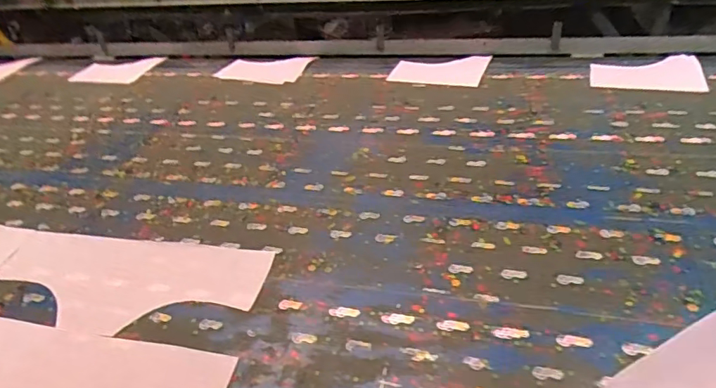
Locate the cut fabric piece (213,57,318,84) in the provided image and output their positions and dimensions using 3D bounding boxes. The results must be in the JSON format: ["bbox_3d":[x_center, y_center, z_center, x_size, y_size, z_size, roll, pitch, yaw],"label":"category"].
[{"bbox_3d":[-0.266,-0.344,1.351,0.251,0.009,0.153,4,39,15],"label":"cut fabric piece"}]

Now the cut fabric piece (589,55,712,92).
[{"bbox_3d":[0.661,-0.281,1.119,0.224,0.007,0.164,6,41,22],"label":"cut fabric piece"}]

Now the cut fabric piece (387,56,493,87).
[{"bbox_3d":[0.210,-0.322,1.243,0.227,0.007,0.176,10,41,22],"label":"cut fabric piece"}]

